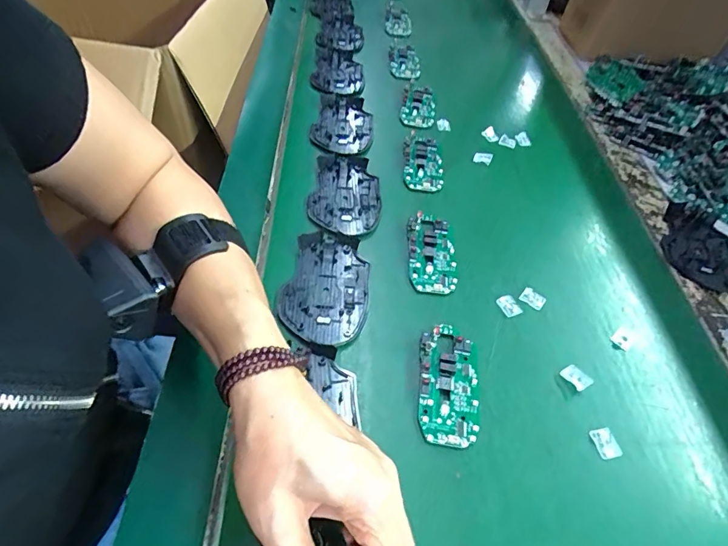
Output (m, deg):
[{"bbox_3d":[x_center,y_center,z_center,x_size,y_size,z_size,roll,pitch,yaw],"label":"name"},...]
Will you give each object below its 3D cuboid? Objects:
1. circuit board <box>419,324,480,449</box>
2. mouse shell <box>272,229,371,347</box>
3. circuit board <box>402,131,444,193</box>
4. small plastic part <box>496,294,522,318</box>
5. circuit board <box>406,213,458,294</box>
[{"bbox_3d":[0.066,0.083,0.343,0.045,0.013,0.097,6,52,-1],"label":"circuit board"},{"bbox_3d":[-0.032,0.013,0.384,0.074,0.013,0.109,13,52,4],"label":"mouse shell"},{"bbox_3d":[0.067,-0.126,0.502,0.043,0.016,0.081,3,52,-4],"label":"circuit board"},{"bbox_3d":[0.132,0.030,0.403,0.016,0.005,0.020,-17,55,-18],"label":"small plastic part"},{"bbox_3d":[0.065,-0.021,0.424,0.044,0.012,0.087,3,52,-3],"label":"circuit board"}]

